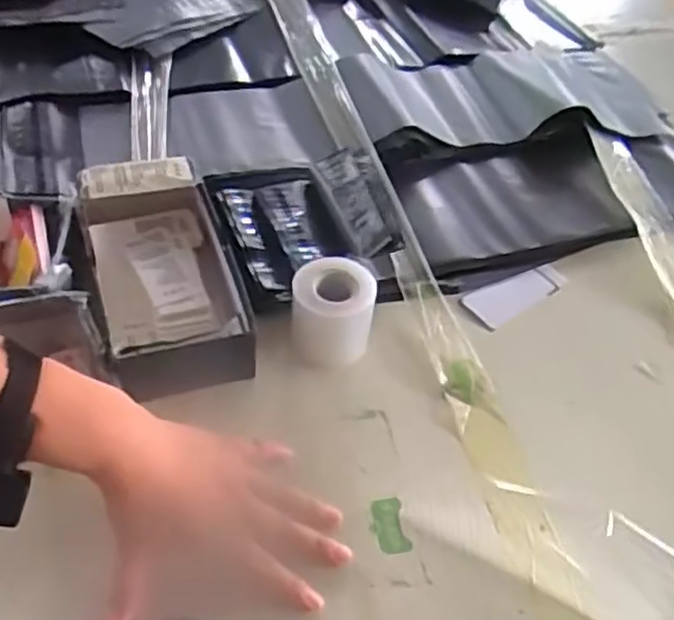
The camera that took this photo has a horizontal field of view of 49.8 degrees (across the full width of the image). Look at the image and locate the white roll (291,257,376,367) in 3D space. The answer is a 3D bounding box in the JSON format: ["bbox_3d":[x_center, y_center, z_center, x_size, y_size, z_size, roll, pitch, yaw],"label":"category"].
[{"bbox_3d":[-0.004,0.004,0.587,0.067,0.058,0.073,6,48,-1],"label":"white roll"}]

